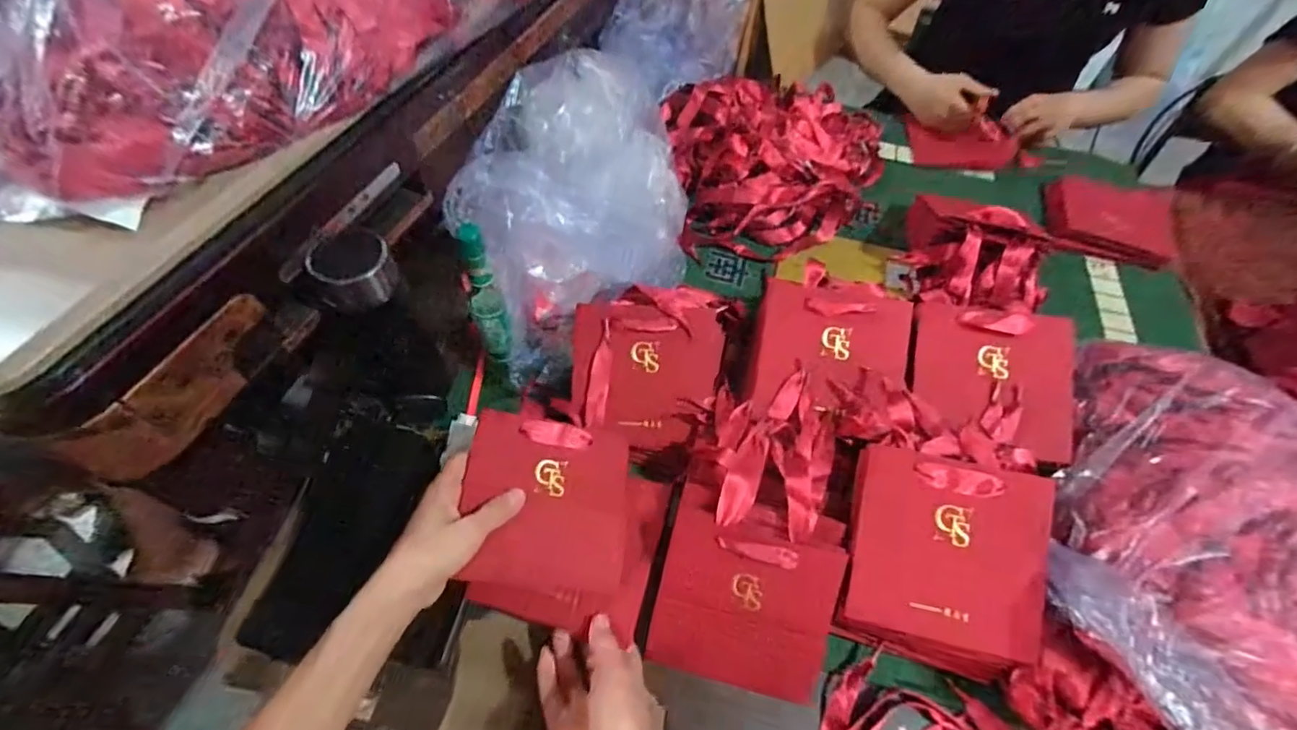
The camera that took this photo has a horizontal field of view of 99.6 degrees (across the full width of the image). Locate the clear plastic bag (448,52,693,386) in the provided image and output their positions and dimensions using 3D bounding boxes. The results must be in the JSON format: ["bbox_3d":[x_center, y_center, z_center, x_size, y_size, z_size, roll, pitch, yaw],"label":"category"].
[{"bbox_3d":[-0.072,-0.151,0.579,0.220,0.175,0.314,6,57,0],"label":"clear plastic bag"}]

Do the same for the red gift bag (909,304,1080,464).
[{"bbox_3d":[0.324,0.011,0.513,0.138,0.016,0.139,8,74,10],"label":"red gift bag"}]

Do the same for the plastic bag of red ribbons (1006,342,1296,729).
[{"bbox_3d":[0.445,0.180,0.440,0.242,0.144,0.393,31,60,15],"label":"plastic bag of red ribbons"}]

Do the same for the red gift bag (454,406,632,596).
[{"bbox_3d":[-0.085,0.117,0.469,0.135,0.015,0.138,13,68,-17],"label":"red gift bag"}]

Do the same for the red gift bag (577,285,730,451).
[{"bbox_3d":[0.001,0.002,0.542,0.146,0.030,0.152,3,92,-6],"label":"red gift bag"}]

